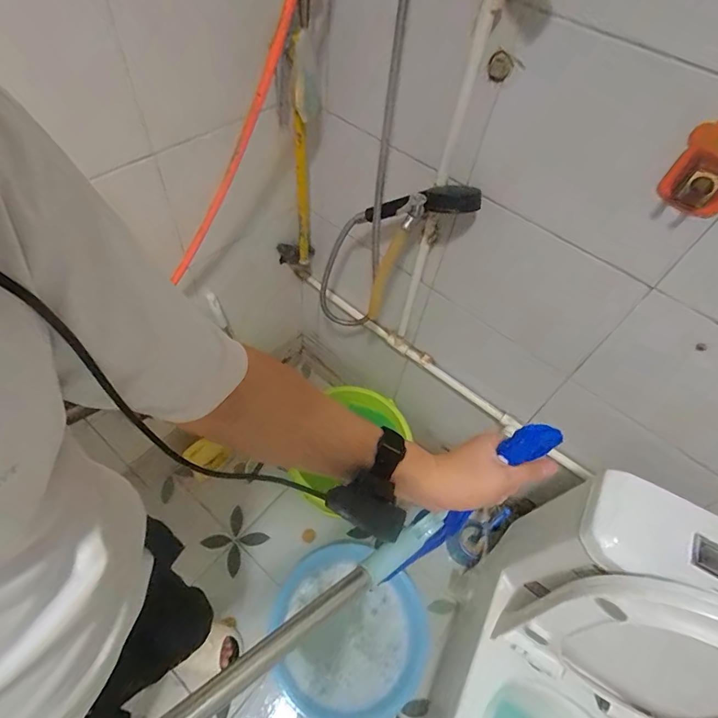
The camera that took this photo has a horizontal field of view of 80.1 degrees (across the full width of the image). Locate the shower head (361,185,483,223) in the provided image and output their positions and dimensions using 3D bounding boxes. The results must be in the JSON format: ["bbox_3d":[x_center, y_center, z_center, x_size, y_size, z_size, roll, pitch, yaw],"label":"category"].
[{"bbox_3d":[0.098,-0.265,0.740,0.214,0.054,0.070,8,42,39],"label":"shower head"}]

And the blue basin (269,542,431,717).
[{"bbox_3d":[-0.038,0.689,1.084,0.397,0.121,0.363,3,56,-5],"label":"blue basin"}]

